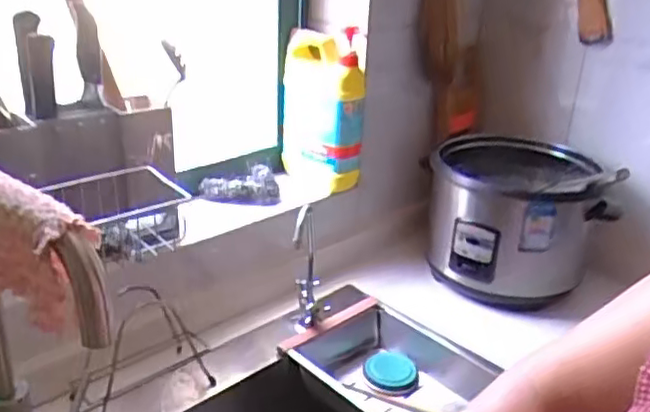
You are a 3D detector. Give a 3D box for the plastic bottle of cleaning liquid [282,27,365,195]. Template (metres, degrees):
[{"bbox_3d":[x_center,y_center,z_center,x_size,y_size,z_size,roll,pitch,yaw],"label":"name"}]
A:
[{"bbox_3d":[-0.003,-0.150,1.031,0.126,0.247,0.098,3,24,0],"label":"plastic bottle of cleaning liquid"}]

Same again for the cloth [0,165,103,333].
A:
[{"bbox_3d":[-0.229,0.032,0.489,0.159,0.094,0.040,18,29,31],"label":"cloth"}]

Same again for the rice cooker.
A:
[{"bbox_3d":[0.300,0.015,1.074,0.242,0.220,0.275,1,24,-4],"label":"rice cooker"}]

